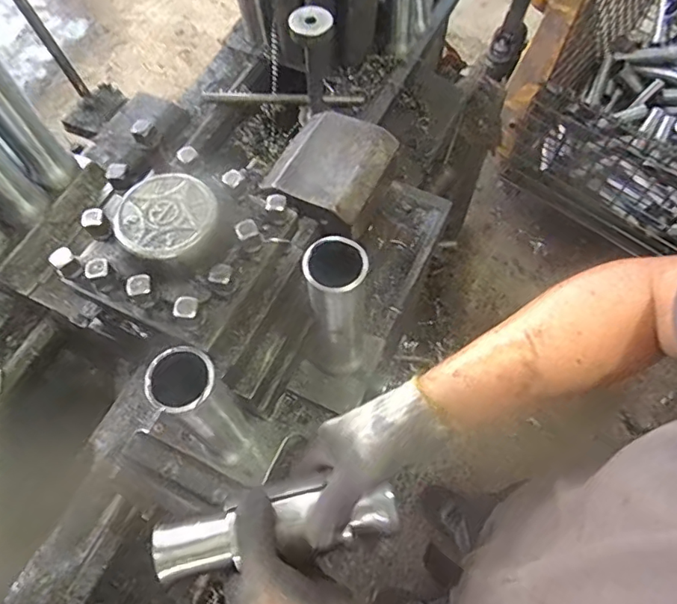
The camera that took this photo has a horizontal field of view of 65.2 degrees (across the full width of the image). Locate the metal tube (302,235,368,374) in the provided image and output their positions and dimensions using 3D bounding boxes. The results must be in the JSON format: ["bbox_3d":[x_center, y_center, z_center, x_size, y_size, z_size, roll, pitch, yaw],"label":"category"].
[{"bbox_3d":[-0.001,0.013,0.504,0.051,0.191,0.053,0,63,1],"label":"metal tube"}]

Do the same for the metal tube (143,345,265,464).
[{"bbox_3d":[-0.117,0.094,0.484,0.060,0.192,0.056,0,63,1],"label":"metal tube"}]

